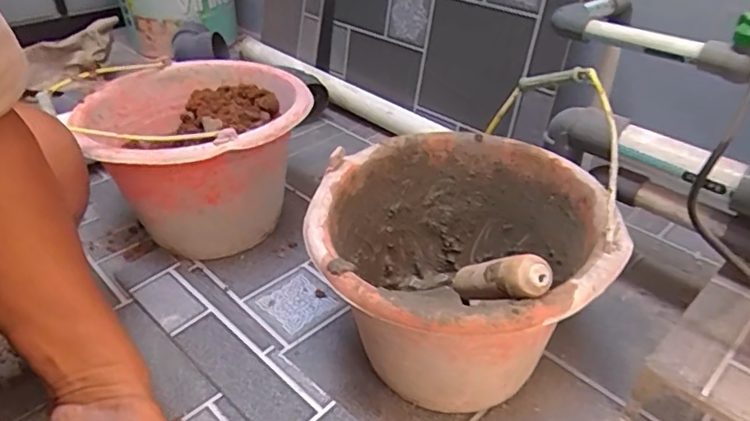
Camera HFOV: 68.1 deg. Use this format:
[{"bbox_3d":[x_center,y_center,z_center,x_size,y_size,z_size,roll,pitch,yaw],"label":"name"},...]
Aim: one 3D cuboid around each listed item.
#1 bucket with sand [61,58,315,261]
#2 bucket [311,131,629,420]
[{"bbox_3d":[-0.230,-0.068,0.764,0.264,0.196,0.270,1,36,0],"label":"bucket with sand"},{"bbox_3d":[0.079,0.071,0.559,0.265,0.212,0.277,1,36,0],"label":"bucket"}]

